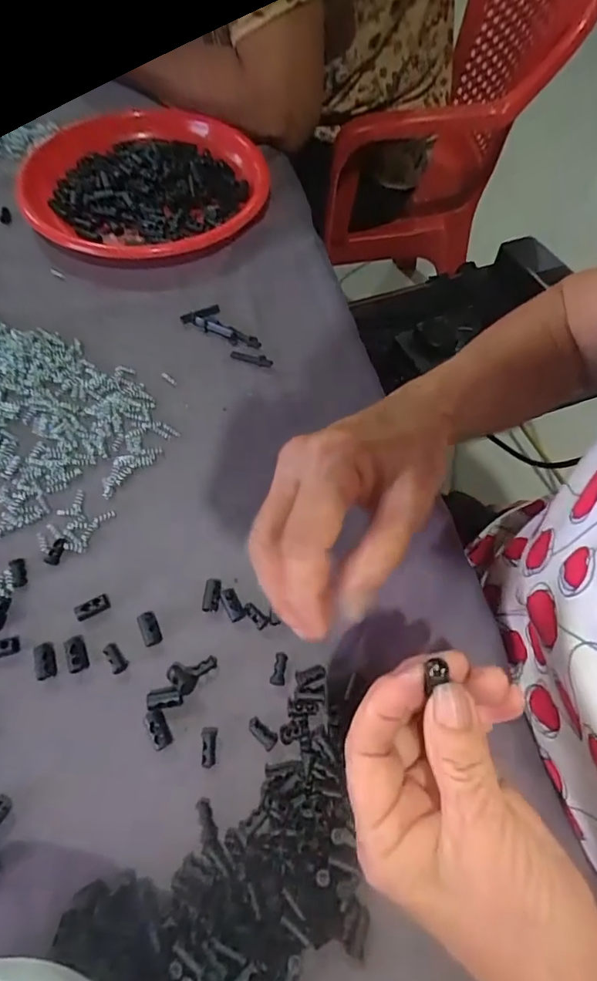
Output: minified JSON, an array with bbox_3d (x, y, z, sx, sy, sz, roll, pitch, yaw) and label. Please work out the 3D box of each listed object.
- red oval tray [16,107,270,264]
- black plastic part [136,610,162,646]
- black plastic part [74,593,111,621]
[{"bbox_3d":[-0.146,-0.290,0.480,0.226,0.035,0.213,2,61,-3],"label":"red oval tray"},{"bbox_3d":[-0.087,0.080,0.293,0.010,0.005,0.020,-21,64,-15],"label":"black plastic part"},{"bbox_3d":[-0.121,0.069,0.296,0.019,0.007,0.009,-24,65,-16],"label":"black plastic part"}]

